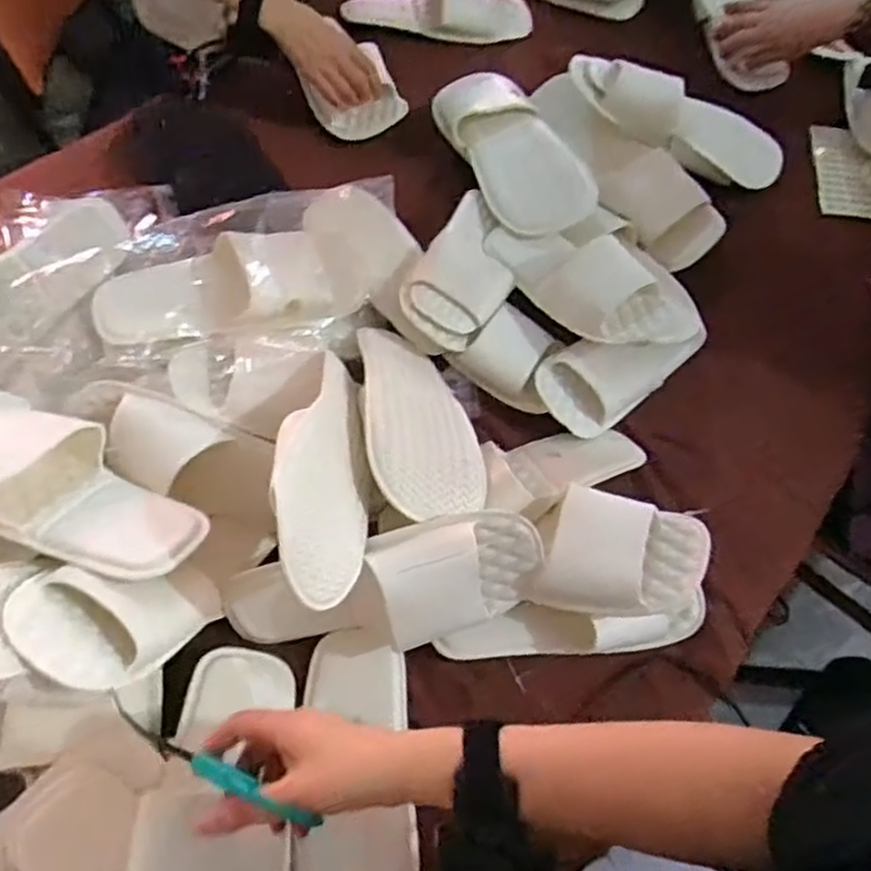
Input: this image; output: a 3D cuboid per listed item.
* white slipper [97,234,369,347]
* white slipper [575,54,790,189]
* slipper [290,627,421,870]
[{"bbox_3d":[-0.209,-0.143,0.730,0.262,0.058,0.107,-7,63,-5],"label":"white slipper"},{"bbox_3d":[0.302,-0.377,0.888,0.289,0.047,0.086,21,63,-10],"label":"white slipper"},{"bbox_3d":[-0.063,0.288,0.594,0.096,0.038,0.257,0,63,-1],"label":"slipper"}]

